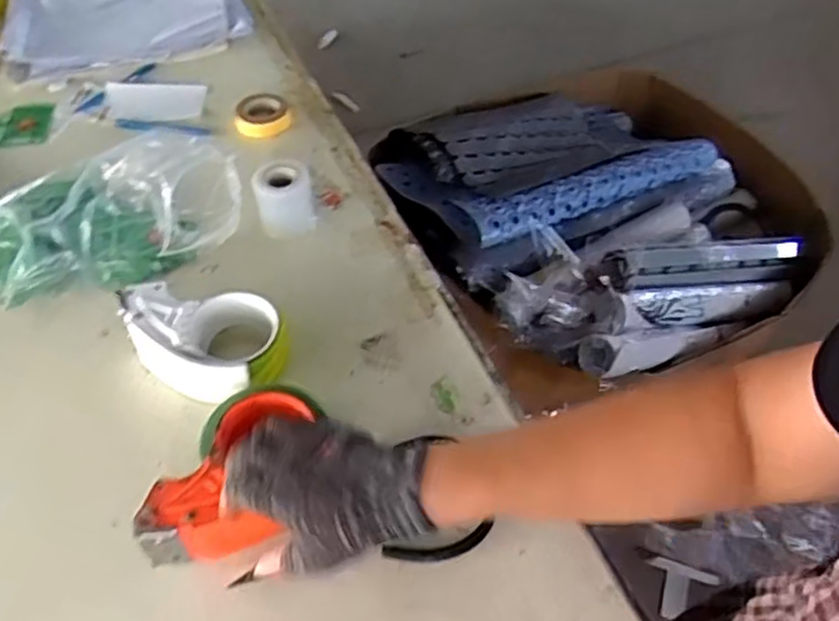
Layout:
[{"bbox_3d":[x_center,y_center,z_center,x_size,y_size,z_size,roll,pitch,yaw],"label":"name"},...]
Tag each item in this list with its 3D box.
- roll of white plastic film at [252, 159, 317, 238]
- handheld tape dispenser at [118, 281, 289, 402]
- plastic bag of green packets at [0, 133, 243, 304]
[{"bbox_3d":[-0.147,-0.123,0.764,0.062,0.058,0.055,-14,53,-11],"label":"roll of white plastic film"},{"bbox_3d":[-0.201,0.031,0.653,0.160,0.061,0.094,6,52,5],"label":"handheld tape dispenser"},{"bbox_3d":[-0.320,-0.099,0.732,0.258,0.087,0.139,-13,53,-10],"label":"plastic bag of green packets"}]

